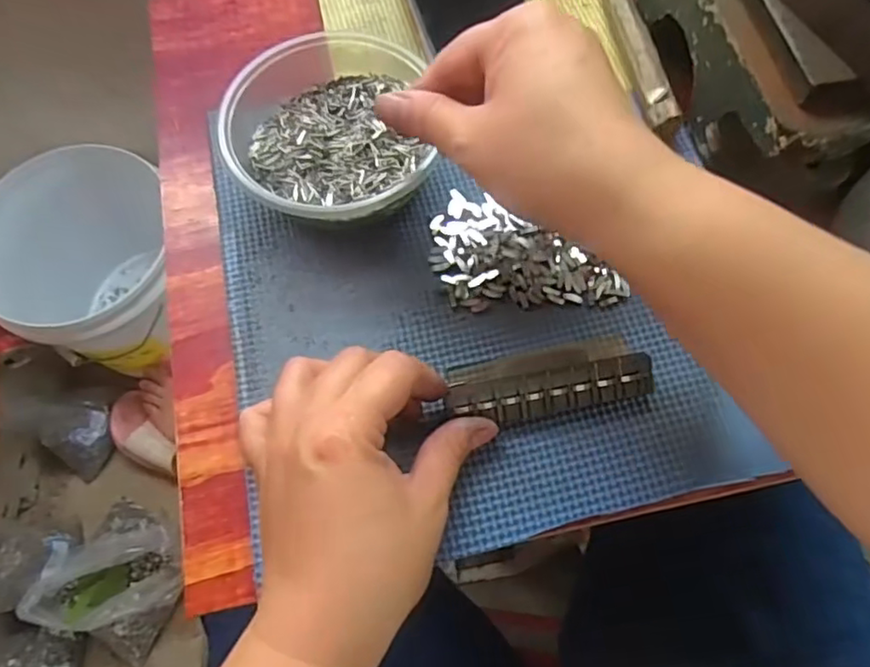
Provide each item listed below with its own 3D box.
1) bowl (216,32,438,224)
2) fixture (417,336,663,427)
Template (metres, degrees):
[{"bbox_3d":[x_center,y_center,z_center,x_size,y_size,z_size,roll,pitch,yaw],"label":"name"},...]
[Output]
[{"bbox_3d":[-0.057,-0.107,0.335,0.102,0.050,0.110,0,67,0],"label":"bowl"},{"bbox_3d":[0.048,0.022,0.295,0.104,0.019,0.035,-10,68,-3],"label":"fixture"}]

